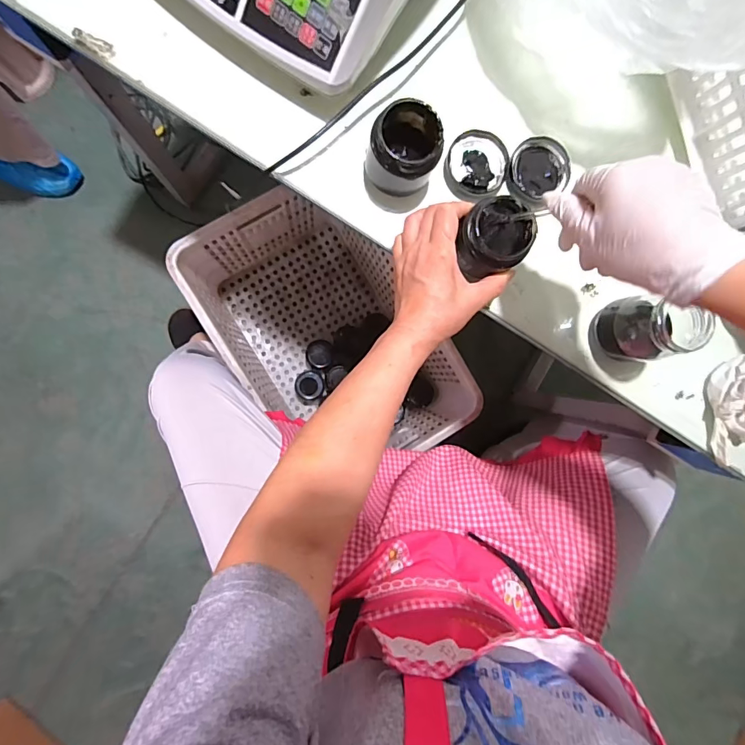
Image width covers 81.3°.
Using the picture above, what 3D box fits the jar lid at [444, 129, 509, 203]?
[{"bbox_3d":[0.108,-0.213,0.449,0.067,0.009,0.065,0,90,-8],"label":"jar lid"}]

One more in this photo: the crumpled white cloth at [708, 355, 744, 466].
[{"bbox_3d":[0.400,0.039,0.470,0.076,0.036,0.098,-26,94,-7],"label":"crumpled white cloth"}]

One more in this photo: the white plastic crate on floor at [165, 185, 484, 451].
[{"bbox_3d":[-0.085,-0.076,0.900,0.364,0.294,0.535,-36,95,-6],"label":"white plastic crate on floor"}]

